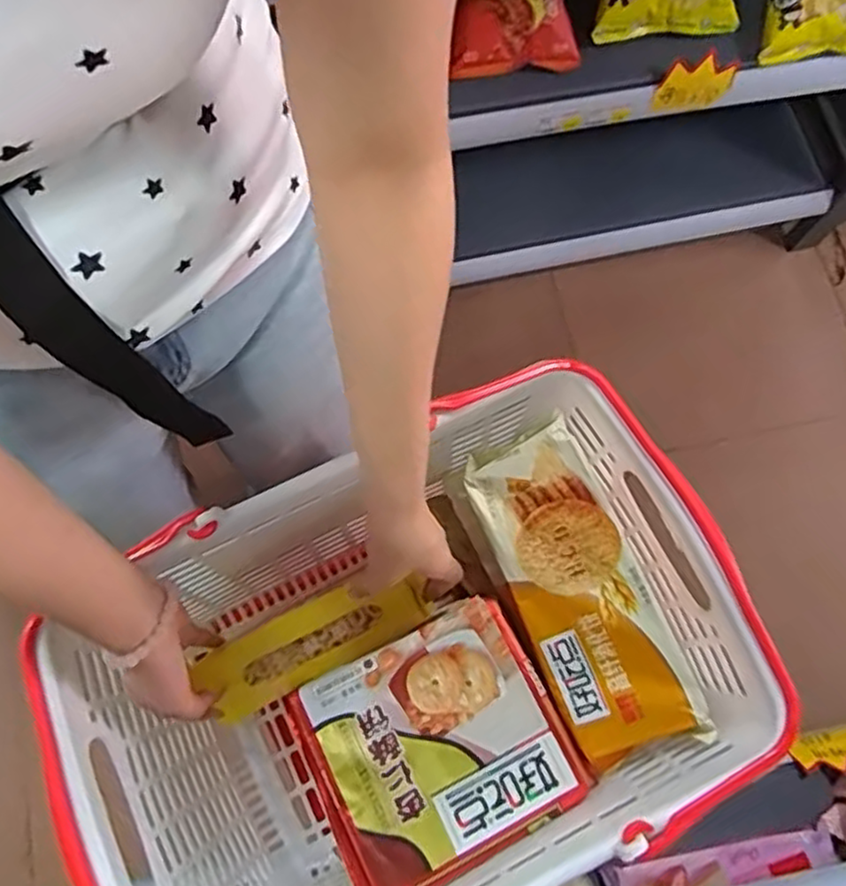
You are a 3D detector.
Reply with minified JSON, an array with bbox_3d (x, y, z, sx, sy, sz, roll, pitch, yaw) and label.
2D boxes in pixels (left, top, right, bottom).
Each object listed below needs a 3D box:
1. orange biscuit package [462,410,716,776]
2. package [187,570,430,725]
[{"bbox_3d":[0.118,0.111,0.520,0.098,0.043,0.237,-30,78,17],"label":"orange biscuit package"},{"bbox_3d":[-0.083,0.154,0.544,0.173,0.030,0.059,-23,75,-3],"label":"package"}]

